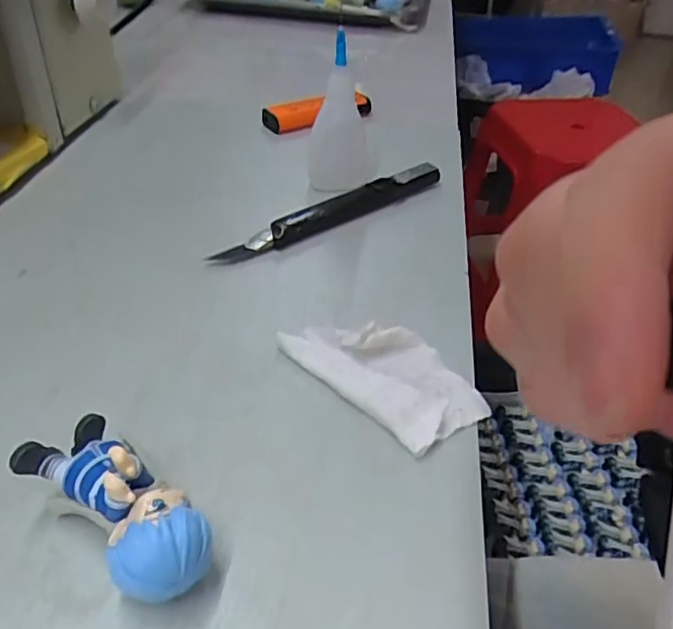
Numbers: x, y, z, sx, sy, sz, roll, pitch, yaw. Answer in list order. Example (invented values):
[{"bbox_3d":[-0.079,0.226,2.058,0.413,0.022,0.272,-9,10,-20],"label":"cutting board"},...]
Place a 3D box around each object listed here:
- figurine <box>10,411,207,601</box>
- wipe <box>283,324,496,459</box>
[{"bbox_3d":[-0.063,0.055,0.177,0.065,0.035,0.026,31,46,28],"label":"figurine"},{"bbox_3d":[0.020,0.021,0.243,0.044,0.013,0.075,-30,51,-35],"label":"wipe"}]

